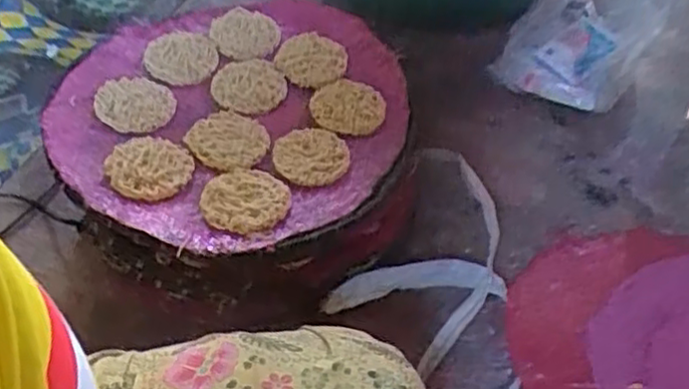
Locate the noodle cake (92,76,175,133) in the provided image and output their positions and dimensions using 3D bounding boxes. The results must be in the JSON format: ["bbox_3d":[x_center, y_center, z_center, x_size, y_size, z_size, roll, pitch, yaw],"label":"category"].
[{"bbox_3d":[-0.207,-0.091,0.707,0.070,0.011,0.073,2,47,-2],"label":"noodle cake"}]

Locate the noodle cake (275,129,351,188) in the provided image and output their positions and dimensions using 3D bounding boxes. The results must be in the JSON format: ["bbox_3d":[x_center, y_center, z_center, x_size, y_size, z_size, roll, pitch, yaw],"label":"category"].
[{"bbox_3d":[-0.029,-0.035,0.680,0.072,0.015,0.060,-21,52,-21],"label":"noodle cake"}]

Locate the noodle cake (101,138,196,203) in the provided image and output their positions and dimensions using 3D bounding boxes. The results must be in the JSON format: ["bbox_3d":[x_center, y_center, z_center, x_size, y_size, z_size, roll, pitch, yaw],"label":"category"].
[{"bbox_3d":[-0.177,-0.028,0.652,0.070,0.008,0.076,18,49,12],"label":"noodle cake"}]

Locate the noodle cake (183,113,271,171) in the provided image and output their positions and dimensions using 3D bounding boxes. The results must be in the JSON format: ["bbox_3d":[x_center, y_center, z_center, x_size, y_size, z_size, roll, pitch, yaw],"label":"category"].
[{"bbox_3d":[-0.111,-0.054,0.691,0.074,0.012,0.079,2,47,-2],"label":"noodle cake"}]

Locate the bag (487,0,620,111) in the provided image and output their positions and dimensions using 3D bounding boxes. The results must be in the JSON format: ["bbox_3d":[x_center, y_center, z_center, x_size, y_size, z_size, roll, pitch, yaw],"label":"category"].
[{"bbox_3d":[0.302,-0.203,0.974,0.157,0.068,0.205,21,49,15],"label":"bag"}]

